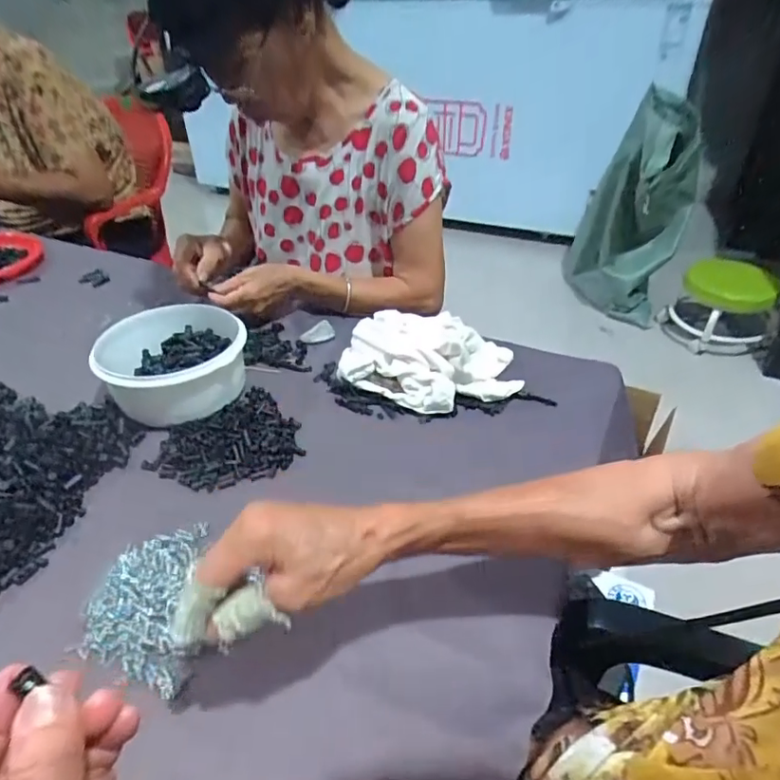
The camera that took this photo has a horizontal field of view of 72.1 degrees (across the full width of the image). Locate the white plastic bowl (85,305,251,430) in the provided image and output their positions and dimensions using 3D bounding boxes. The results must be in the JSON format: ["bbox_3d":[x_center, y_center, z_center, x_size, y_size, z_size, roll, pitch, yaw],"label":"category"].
[{"bbox_3d":[-0.249,-0.030,0.619,0.161,0.068,0.157,-13,39,-17],"label":"white plastic bowl"}]

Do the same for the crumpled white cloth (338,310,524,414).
[{"bbox_3d":[0.047,-0.037,0.637,0.211,0.064,0.141,-5,38,-7],"label":"crumpled white cloth"}]

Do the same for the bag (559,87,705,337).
[{"bbox_3d":[0.746,-0.554,1.676,0.342,0.569,0.383,16,40,19],"label":"bag"}]

